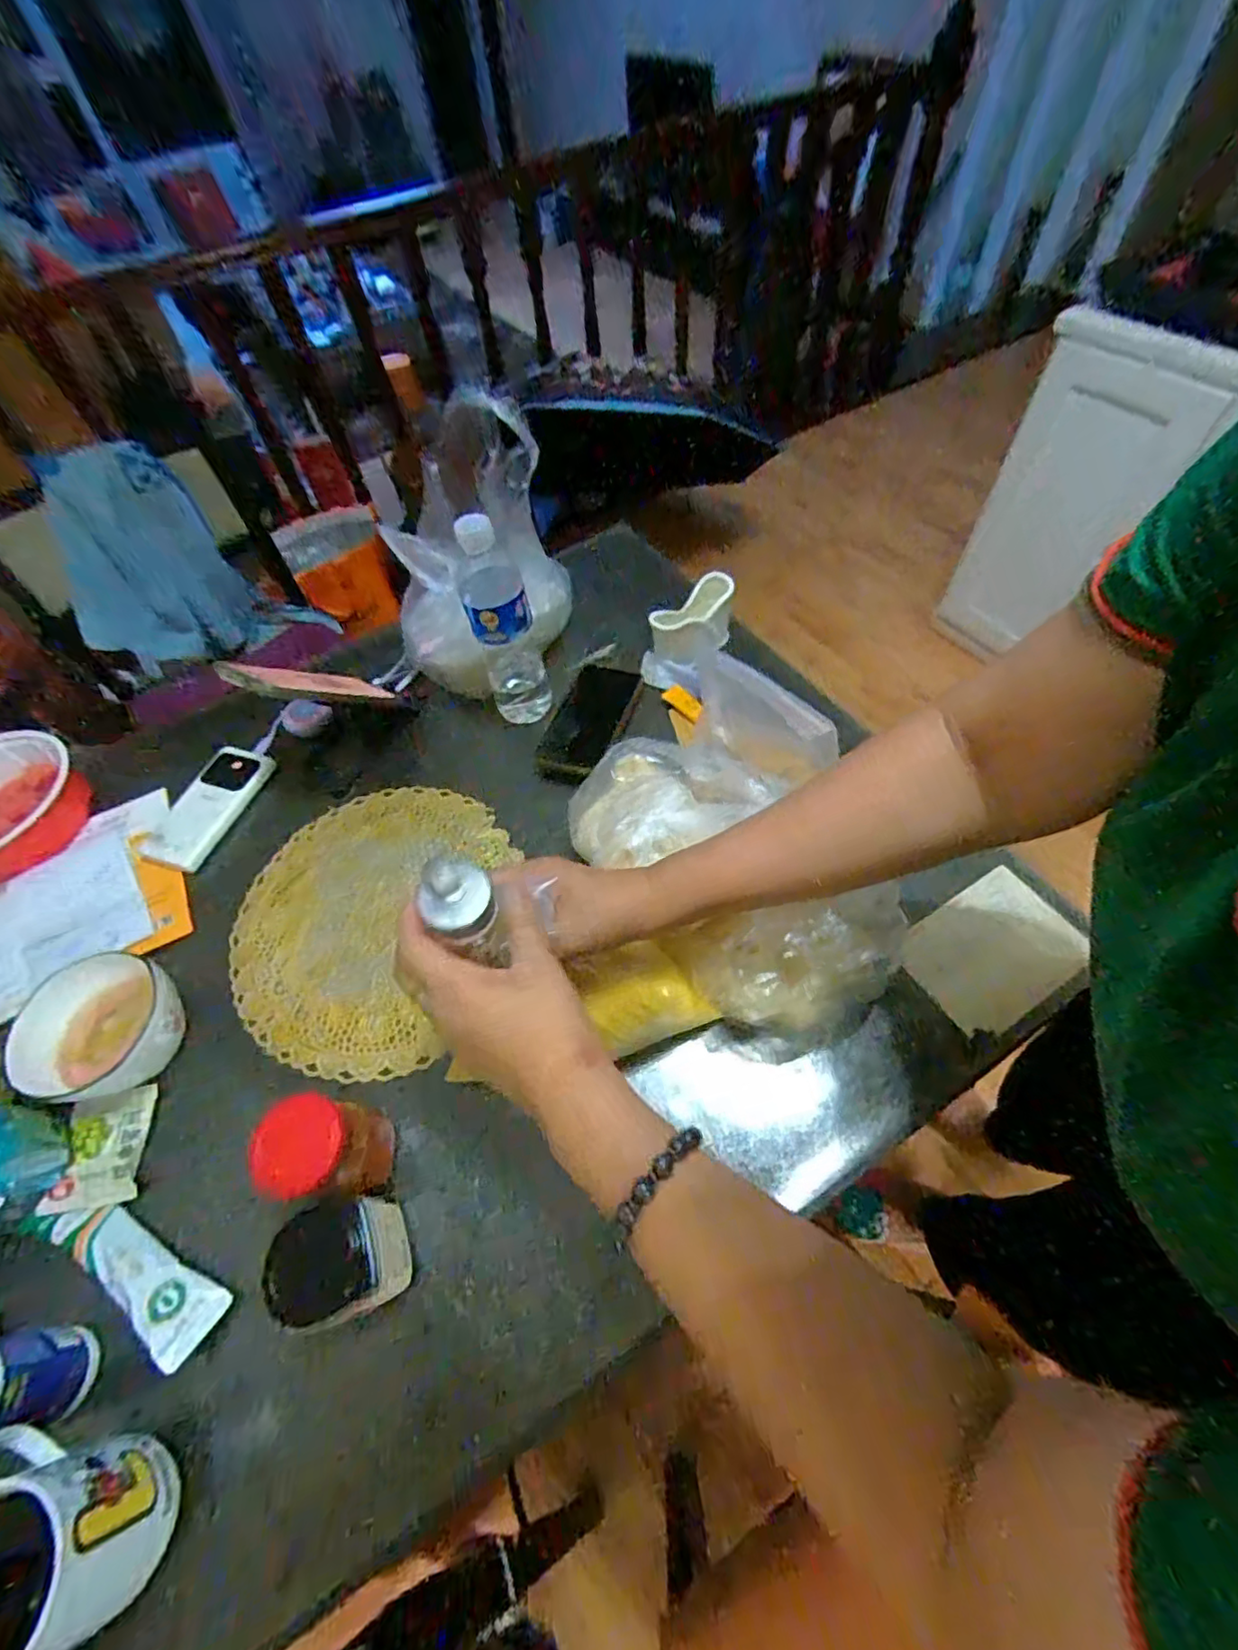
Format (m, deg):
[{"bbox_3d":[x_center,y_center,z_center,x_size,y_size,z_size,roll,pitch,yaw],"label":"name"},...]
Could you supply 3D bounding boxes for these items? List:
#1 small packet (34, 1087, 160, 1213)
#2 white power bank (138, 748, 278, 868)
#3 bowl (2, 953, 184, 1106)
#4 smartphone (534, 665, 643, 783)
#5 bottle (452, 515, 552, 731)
[{"bbox_3d":[-0.404,0.249,0.479,0.060,0.011,0.083,-3,52,-16],"label":"small packet"},{"bbox_3d":[-0.445,-0.023,0.664,0.082,0.018,0.147,19,60,16],"label":"white power bank"},{"bbox_3d":[-0.421,0.169,0.508,0.103,0.064,0.115,8,57,9],"label":"bowl"},{"bbox_3d":[-0.036,-0.120,0.688,0.086,0.011,0.166,16,59,14],"label":"smartphone"},{"bbox_3d":[-0.117,-0.201,0.631,0.064,0.212,0.064,-13,57,-5],"label":"bottle"}]

